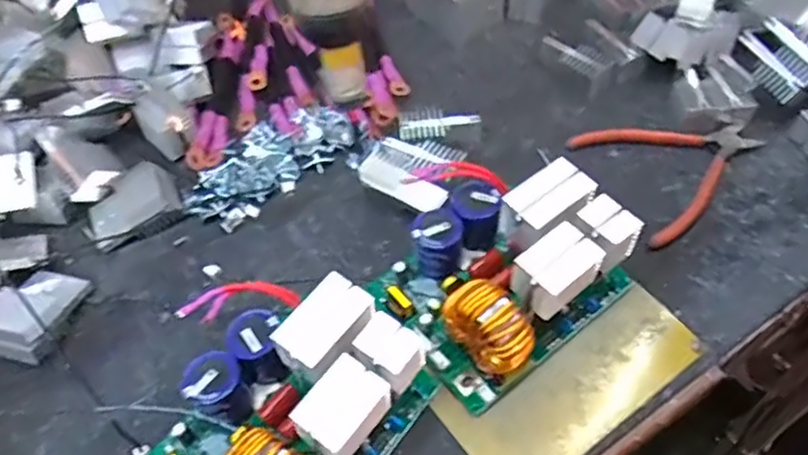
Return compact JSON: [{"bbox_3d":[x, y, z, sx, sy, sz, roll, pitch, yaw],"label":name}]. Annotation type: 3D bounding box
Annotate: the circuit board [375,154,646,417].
[{"bbox_3d":[0.064,0.023,0.428,0.142,0.069,0.117,-35,59,-19],"label":"circuit board"}]

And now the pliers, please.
[{"bbox_3d":[0.220,-0.050,0.508,0.136,0.015,0.116,-22,55,-11],"label":"pliers"}]

